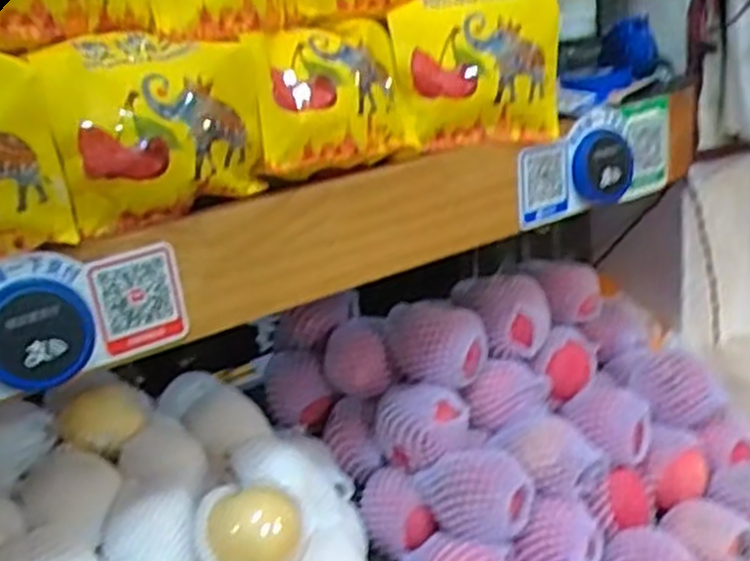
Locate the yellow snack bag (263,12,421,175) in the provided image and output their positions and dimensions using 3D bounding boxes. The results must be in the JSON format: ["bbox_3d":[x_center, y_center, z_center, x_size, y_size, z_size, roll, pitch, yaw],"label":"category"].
[{"bbox_3d":[-0.044,-0.158,0.693,0.153,0.113,0.067,-23,25,-38],"label":"yellow snack bag"}]

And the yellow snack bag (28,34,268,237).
[{"bbox_3d":[-0.162,-0.119,0.612,0.166,0.131,0.049,-20,23,-32],"label":"yellow snack bag"}]

